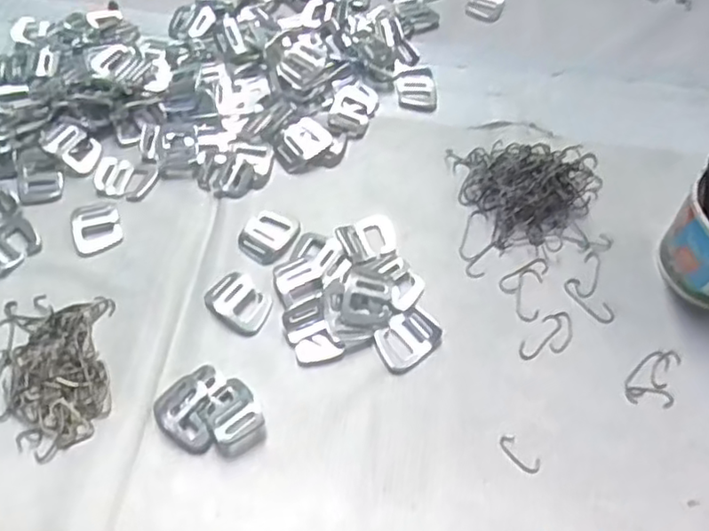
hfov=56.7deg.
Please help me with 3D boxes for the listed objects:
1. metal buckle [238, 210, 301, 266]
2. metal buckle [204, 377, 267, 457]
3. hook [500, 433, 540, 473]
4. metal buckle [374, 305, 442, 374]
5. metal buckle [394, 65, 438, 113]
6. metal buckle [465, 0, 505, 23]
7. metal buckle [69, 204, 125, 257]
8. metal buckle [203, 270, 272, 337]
[{"bbox_3d":[-0.066,-0.023,0.504,0.038,0.004,0.050,29,61,16],"label":"metal buckle"},{"bbox_3d":[-0.077,0.095,0.419,0.033,0.013,0.046,-24,61,-16],"label":"metal buckle"},{"bbox_3d":[0.106,0.119,0.419,0.013,0.004,0.029,-35,65,-22],"label":"hook"},{"bbox_3d":[0.036,0.051,0.457,0.046,0.007,0.035,-34,64,-21],"label":"metal buckle"},{"bbox_3d":[0.056,-0.159,0.590,0.034,0.005,0.048,-4,57,-4],"label":"metal buckle"},{"bbox_3d":[0.134,-0.269,0.664,0.035,0.004,0.062,19,58,10],"label":"metal buckle"},{"bbox_3d":[-0.195,-0.029,0.497,0.035,0.004,0.045,-16,59,-12],"label":"metal buckle"},{"bbox_3d":[-0.081,0.026,0.464,0.037,0.004,0.049,-36,65,-22],"label":"metal buckle"}]

